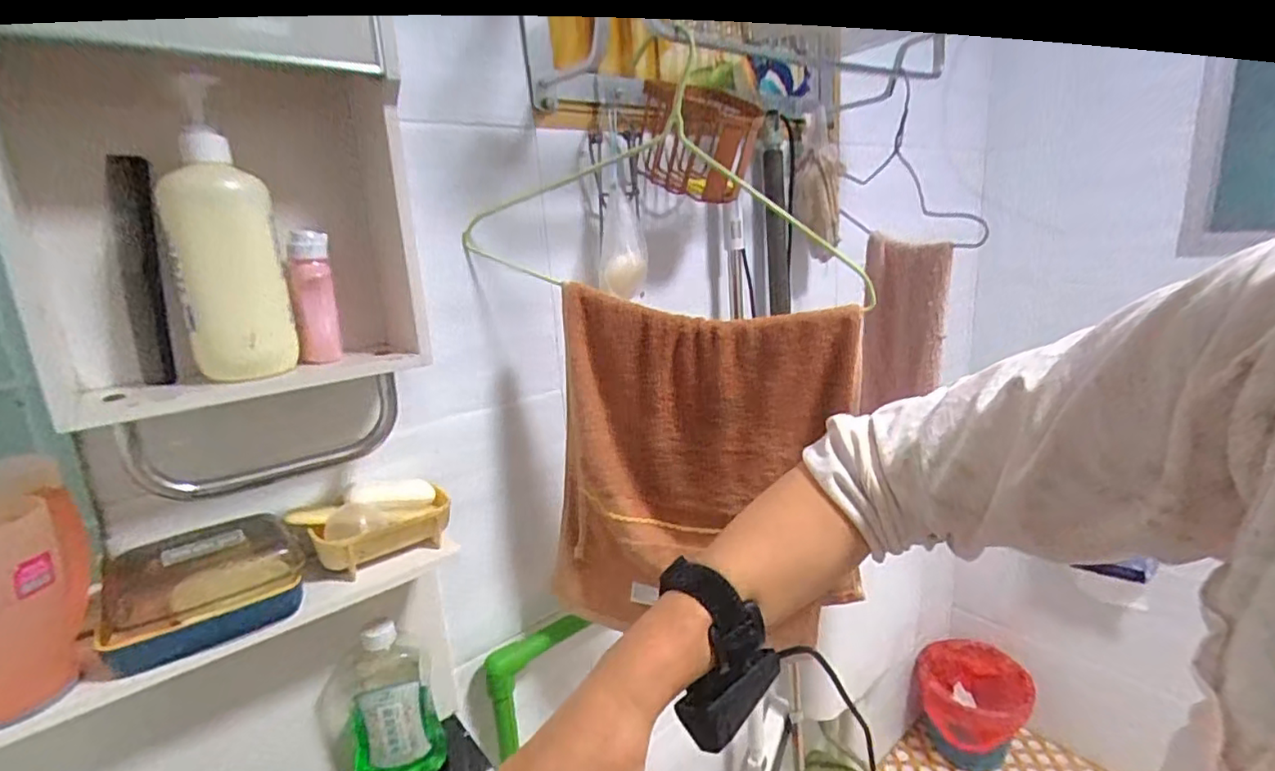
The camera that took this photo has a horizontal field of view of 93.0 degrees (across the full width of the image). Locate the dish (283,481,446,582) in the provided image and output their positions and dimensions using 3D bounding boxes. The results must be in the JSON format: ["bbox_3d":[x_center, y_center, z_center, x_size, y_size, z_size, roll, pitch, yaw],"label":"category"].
[{"bbox_3d":[-0.246,0.131,0.581,0.080,0.057,0.135,9,19,42],"label":"dish"}]

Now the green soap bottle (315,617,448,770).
[{"bbox_3d":[-0.258,0.325,0.613,0.105,0.168,0.065,-14,17,-34],"label":"green soap bottle"}]

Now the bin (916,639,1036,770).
[{"bbox_3d":[0.817,0.806,1.479,0.251,0.266,0.235,5,17,32],"label":"bin"}]

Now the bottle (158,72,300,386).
[{"bbox_3d":[-0.308,-0.113,0.451,0.069,0.200,0.062,-13,17,-30],"label":"bottle"}]

